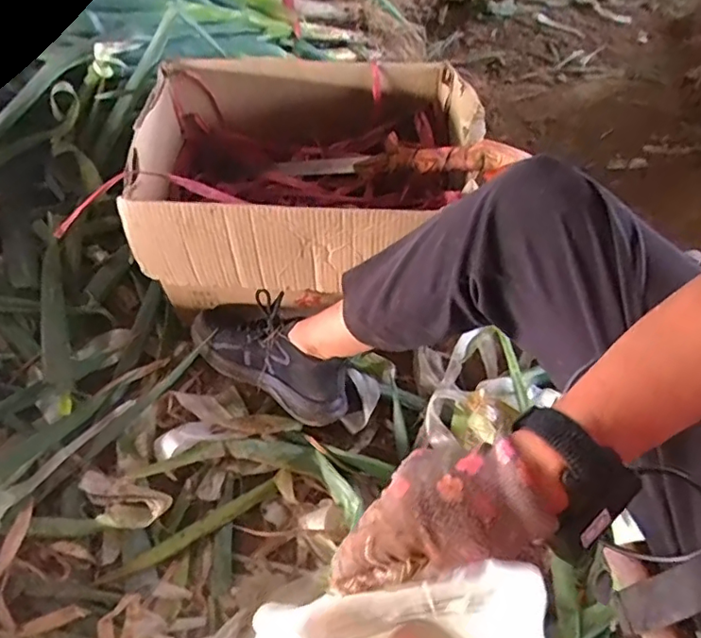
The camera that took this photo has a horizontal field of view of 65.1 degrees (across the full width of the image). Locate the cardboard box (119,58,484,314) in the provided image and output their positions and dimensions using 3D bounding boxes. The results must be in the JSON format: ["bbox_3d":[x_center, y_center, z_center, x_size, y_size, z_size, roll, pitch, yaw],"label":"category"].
[{"bbox_3d":[-0.055,-0.190,0.773,0.454,0.191,0.331,2,57,5],"label":"cardboard box"}]

